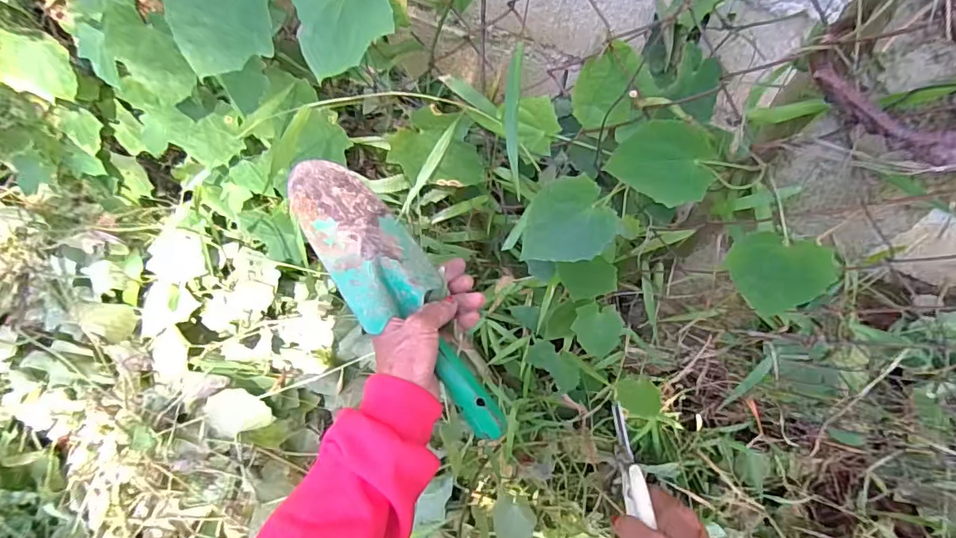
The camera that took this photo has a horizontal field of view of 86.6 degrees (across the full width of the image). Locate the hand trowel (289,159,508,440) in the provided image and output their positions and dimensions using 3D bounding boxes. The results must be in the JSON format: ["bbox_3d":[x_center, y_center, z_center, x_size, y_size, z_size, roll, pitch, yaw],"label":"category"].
[{"bbox_3d":[-0.058,0.023,0.389,0.066,0.027,0.246,-36,94,-12],"label":"hand trowel"}]

